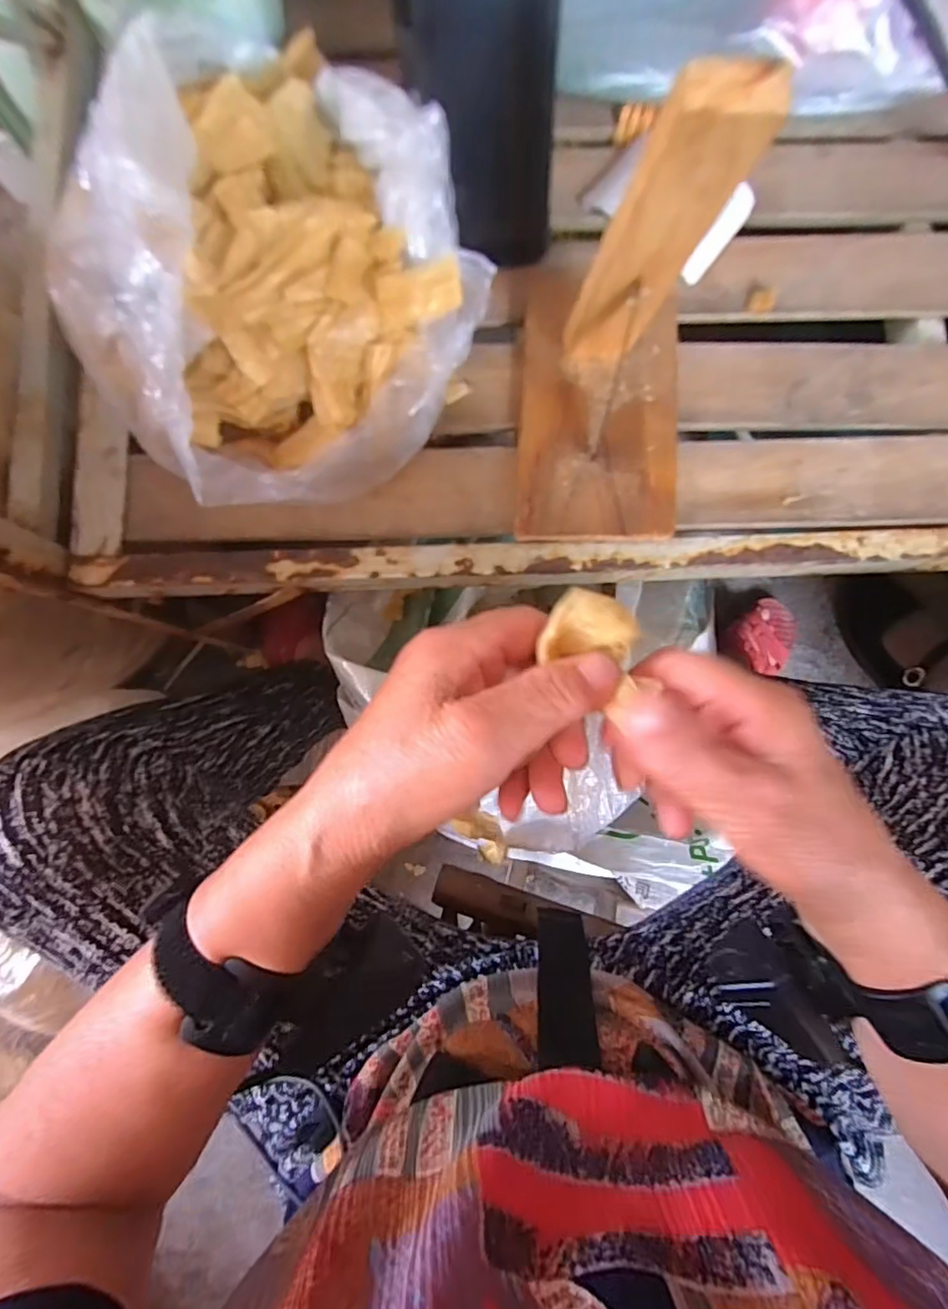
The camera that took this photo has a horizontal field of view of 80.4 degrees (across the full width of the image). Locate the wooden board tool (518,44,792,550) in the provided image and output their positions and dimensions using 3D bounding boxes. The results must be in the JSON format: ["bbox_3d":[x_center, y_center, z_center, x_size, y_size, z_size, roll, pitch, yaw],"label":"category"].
[{"bbox_3d":[0.081,-0.165,0.287,0.102,0.185,0.165,2,83,0],"label":"wooden board tool"}]

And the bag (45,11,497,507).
[{"bbox_3d":[-0.128,-0.232,0.327,0.258,0.106,0.243,42,85,4],"label":"bag"}]

